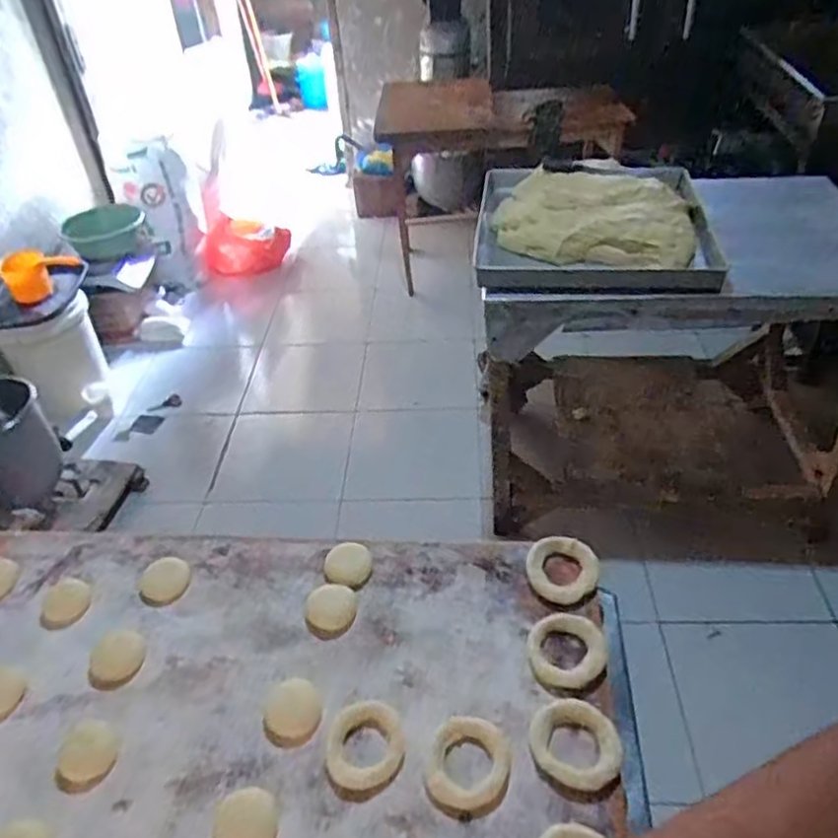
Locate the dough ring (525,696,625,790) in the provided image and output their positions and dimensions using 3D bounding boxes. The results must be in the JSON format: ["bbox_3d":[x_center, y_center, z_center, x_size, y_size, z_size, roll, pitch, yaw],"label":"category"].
[{"bbox_3d":[0.109,0.227,0.488,0.064,0.014,0.056,29,50,33],"label":"dough ring"}]

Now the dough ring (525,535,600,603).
[{"bbox_3d":[0.123,0.128,0.596,0.060,0.015,0.059,-3,40,2],"label":"dough ring"}]

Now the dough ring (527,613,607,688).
[{"bbox_3d":[0.115,0.178,0.542,0.059,0.013,0.062,-3,40,2],"label":"dough ring"}]

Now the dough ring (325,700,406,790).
[{"bbox_3d":[-0.039,0.233,0.499,0.055,0.007,0.059,-3,40,2],"label":"dough ring"}]

